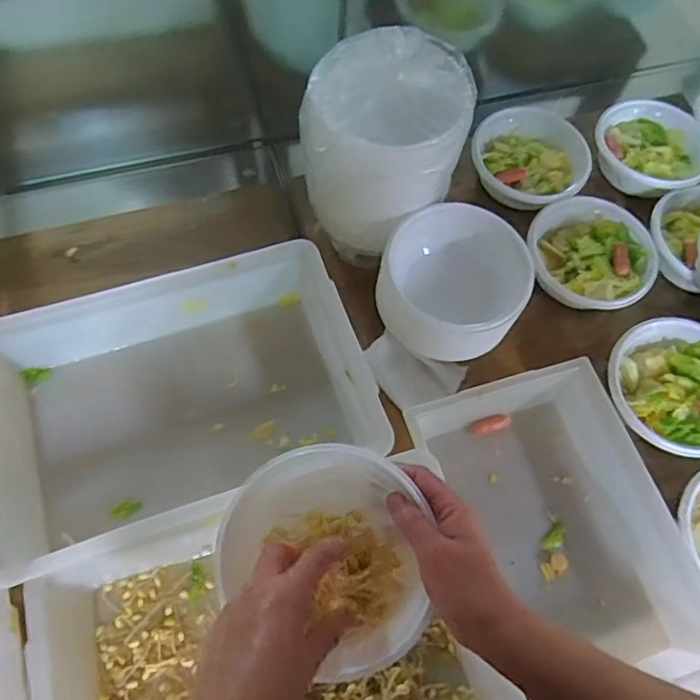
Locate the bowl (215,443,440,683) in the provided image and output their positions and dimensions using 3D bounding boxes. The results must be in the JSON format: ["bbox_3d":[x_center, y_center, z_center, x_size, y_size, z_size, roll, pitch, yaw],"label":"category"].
[{"bbox_3d":[-0.015,0.159,0.444,0.164,0.073,0.153,31,68,10],"label":"bowl"}]

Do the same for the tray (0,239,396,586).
[{"bbox_3d":[-0.189,0.054,0.636,0.401,0.089,0.272,-18,68,-11],"label":"tray"}]

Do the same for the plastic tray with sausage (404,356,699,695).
[{"bbox_3d":[0.227,0.197,0.602,0.204,0.093,0.349,-18,68,-11],"label":"plastic tray with sausage"}]

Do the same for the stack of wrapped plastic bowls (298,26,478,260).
[{"bbox_3d":[0.041,-0.228,0.652,0.159,0.206,0.169,30,67,10],"label":"stack of wrapped plastic bowls"}]

